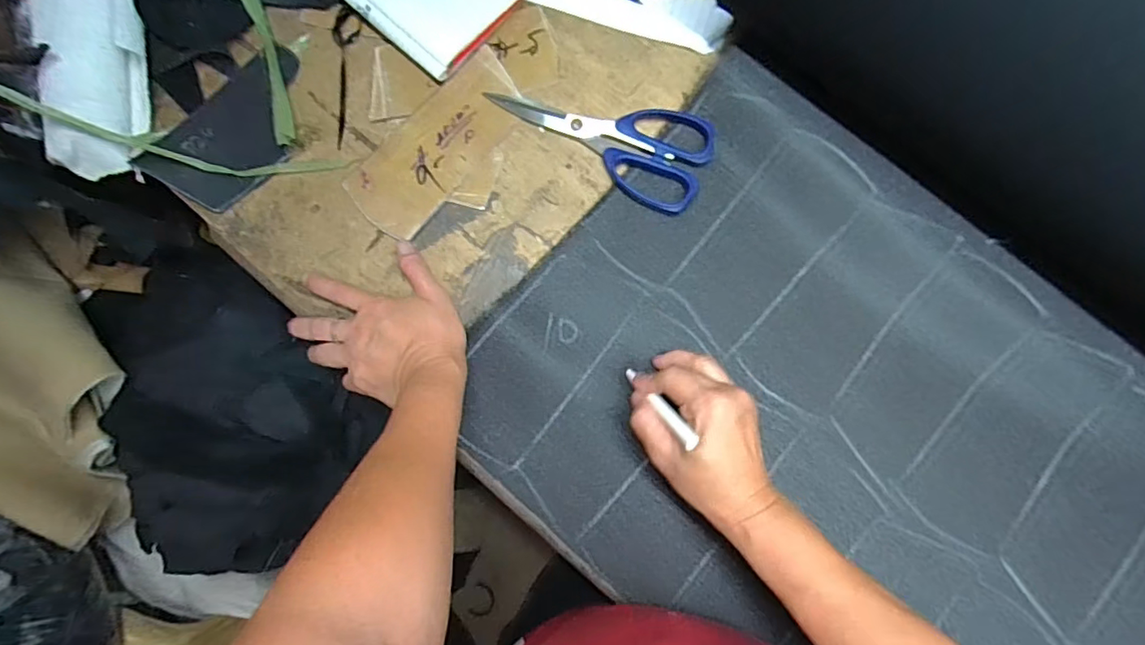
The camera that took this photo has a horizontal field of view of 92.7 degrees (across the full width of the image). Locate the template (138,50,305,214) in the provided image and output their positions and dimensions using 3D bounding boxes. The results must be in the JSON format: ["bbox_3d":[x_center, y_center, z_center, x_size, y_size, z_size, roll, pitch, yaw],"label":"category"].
[{"bbox_3d":[-0.272,-0.162,0.446,0.082,0.023,0.143,33,85,6],"label":"template"}]

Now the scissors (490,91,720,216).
[{"bbox_3d":[0.023,-0.156,0.442,0.181,0.008,0.079,25,84,5],"label":"scissors"}]

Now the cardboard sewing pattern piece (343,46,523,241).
[{"bbox_3d":[-0.107,-0.144,0.445,0.069,0.004,0.161,42,83,4],"label":"cardboard sewing pattern piece"}]

